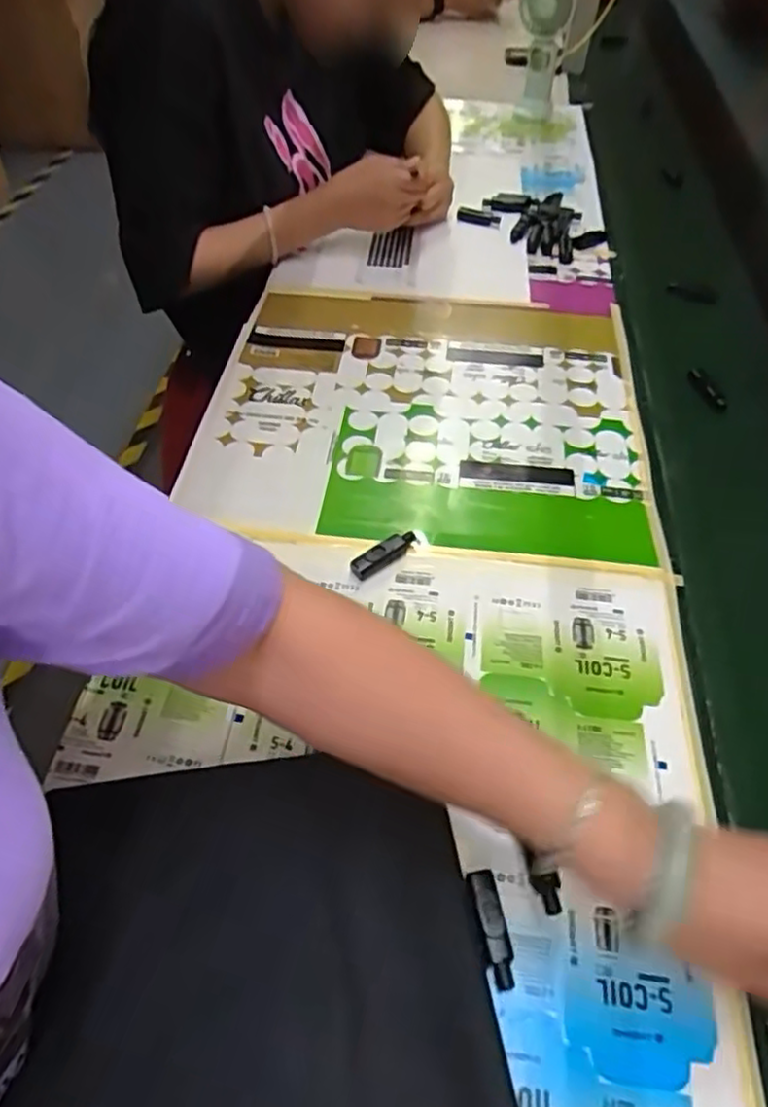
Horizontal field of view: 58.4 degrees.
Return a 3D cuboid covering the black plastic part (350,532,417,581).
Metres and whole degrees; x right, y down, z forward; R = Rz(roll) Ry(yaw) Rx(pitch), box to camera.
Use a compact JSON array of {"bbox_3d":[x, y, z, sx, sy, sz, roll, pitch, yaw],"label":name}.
[{"bbox_3d":[0.000,0.001,0.528,0.057,0.016,0.017,-28,56,-22],"label":"black plastic part"}]

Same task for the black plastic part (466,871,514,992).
[{"bbox_3d":[0.058,0.201,0.369,0.014,0.009,0.056,-9,51,-9],"label":"black plastic part"}]

